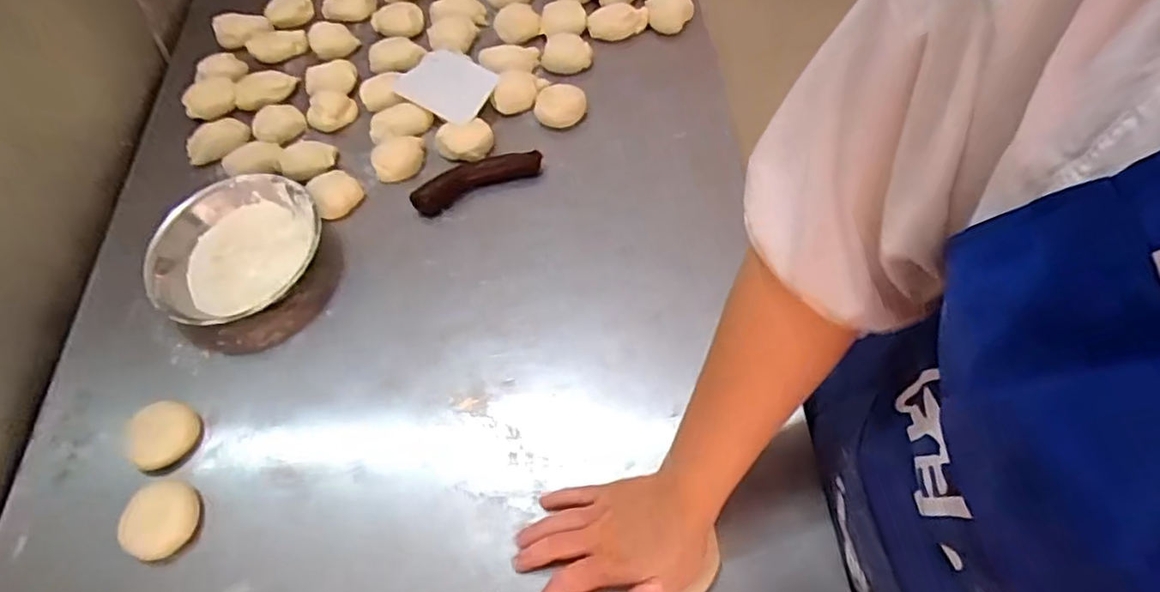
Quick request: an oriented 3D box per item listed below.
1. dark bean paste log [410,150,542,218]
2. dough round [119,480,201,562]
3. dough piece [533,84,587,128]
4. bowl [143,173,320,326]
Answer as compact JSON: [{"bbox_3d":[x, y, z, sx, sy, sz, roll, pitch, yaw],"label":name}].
[{"bbox_3d":[-0.124,-0.142,0.748,0.159,0.030,0.030,-22,64,-8],"label":"dark bean paste log"},{"bbox_3d":[-0.394,0.208,0.580,0.071,0.028,0.065,-1,63,3],"label":"dough round"},{"bbox_3d":[-0.025,-0.242,0.784,0.063,0.025,0.047,-17,63,-5],"label":"dough piece"},{"bbox_3d":[-0.377,-0.048,0.699,0.168,0.053,0.190,13,64,10],"label":"bowl"}]

